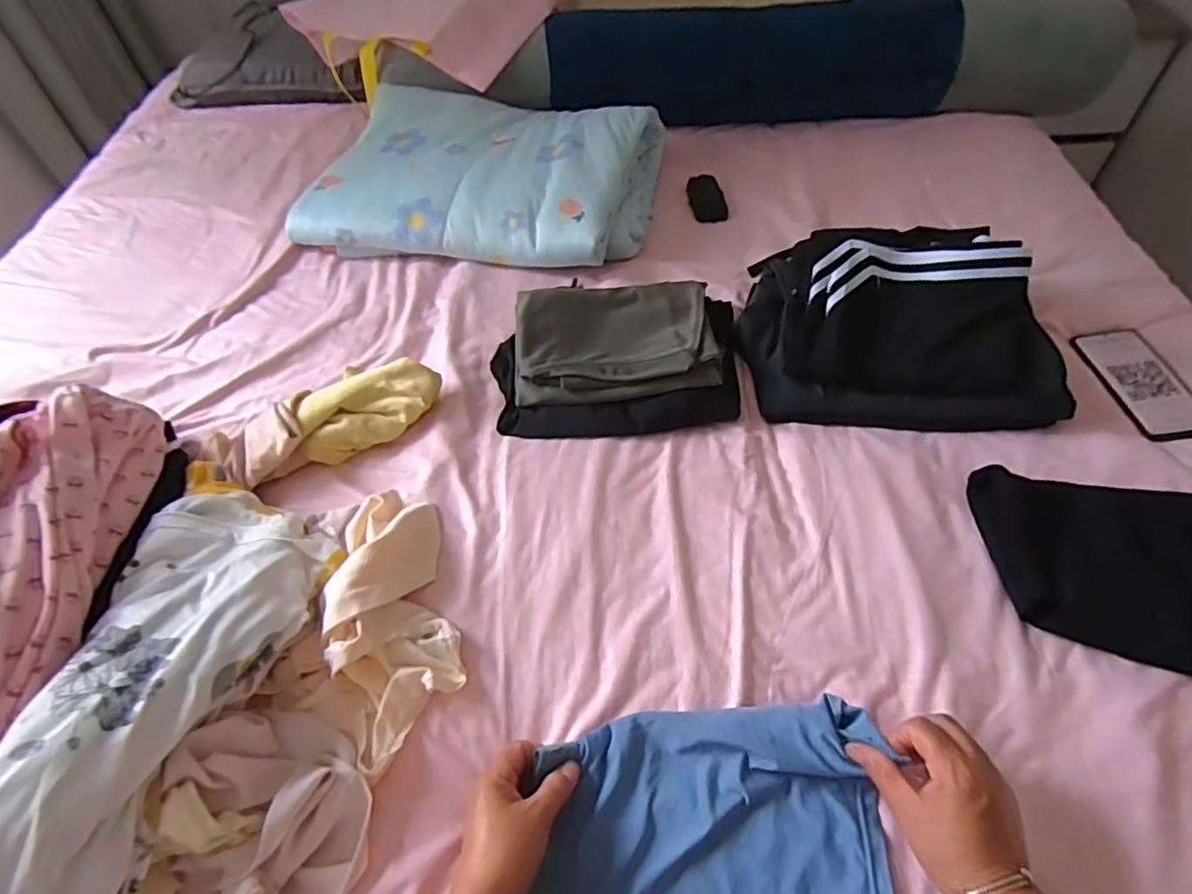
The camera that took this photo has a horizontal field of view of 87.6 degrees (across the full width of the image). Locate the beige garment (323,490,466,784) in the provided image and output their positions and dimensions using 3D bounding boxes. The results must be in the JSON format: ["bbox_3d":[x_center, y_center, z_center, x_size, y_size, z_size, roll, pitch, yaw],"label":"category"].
[{"bbox_3d":[-0.184,0.147,0.558,0.102,0.061,0.236,-16,53,-8],"label":"beige garment"}]

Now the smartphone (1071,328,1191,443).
[{"bbox_3d":[0.630,-0.077,0.716,0.082,0.014,0.171,-5,52,0],"label":"smartphone"}]

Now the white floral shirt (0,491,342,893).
[{"bbox_3d":[-0.375,0.202,0.469,0.178,0.100,0.426,10,54,12],"label":"white floral shirt"}]

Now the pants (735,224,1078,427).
[{"bbox_3d":[0.342,-0.163,0.718,0.329,0.119,0.259,4,53,7],"label":"pants"}]

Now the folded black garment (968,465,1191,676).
[{"bbox_3d":[0.507,0.107,0.543,0.303,0.059,0.169,9,54,11],"label":"folded black garment"}]

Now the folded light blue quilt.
[{"bbox_3d":[-0.174,-0.444,0.976,0.530,0.117,0.363,10,54,12],"label":"folded light blue quilt"}]

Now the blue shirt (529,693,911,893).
[{"bbox_3d":[0.081,0.297,0.439,0.247,0.034,0.218,3,53,6],"label":"blue shirt"}]

